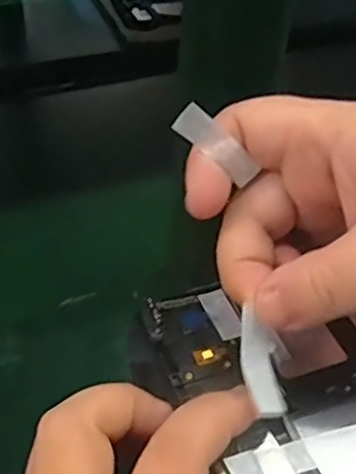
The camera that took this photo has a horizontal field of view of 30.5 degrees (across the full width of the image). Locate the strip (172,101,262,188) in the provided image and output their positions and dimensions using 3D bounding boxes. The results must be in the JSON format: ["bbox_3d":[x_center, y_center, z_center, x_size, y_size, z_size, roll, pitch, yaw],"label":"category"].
[{"bbox_3d":[0.012,-0.030,0.208,0.033,0.010,0.005,36,30,-32],"label":"strip"}]

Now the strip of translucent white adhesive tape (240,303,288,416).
[{"bbox_3d":[0.025,0.038,0.200,0.012,0.005,0.032,-9,69,-13],"label":"strip of translucent white adhesive tape"}]

